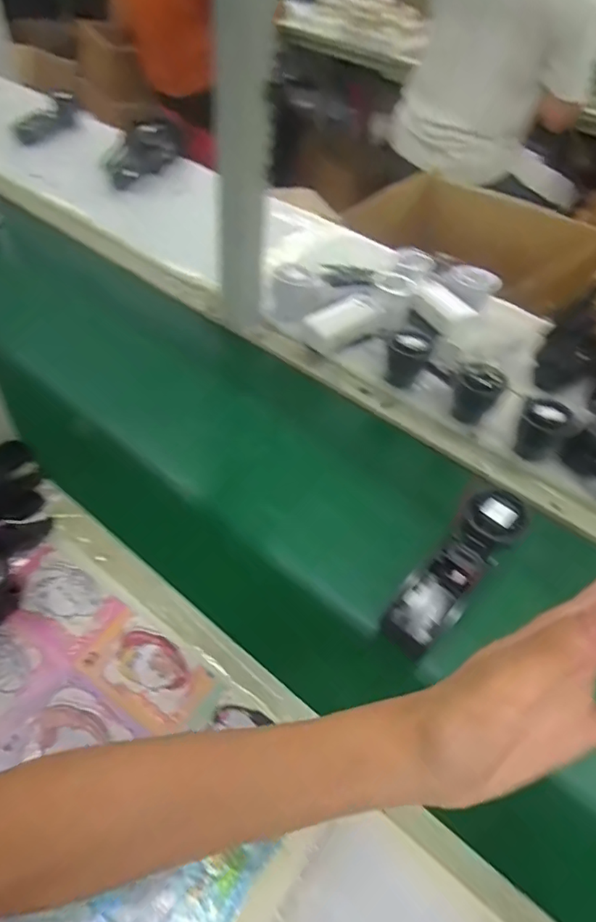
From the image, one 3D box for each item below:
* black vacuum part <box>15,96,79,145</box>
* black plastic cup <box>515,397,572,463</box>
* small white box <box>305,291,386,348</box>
[{"bbox_3d":[-0.500,-0.685,1.058,0.040,0.057,0.153,37,70,23],"label":"black vacuum part"},{"bbox_3d":[0.253,-0.033,0.550,0.049,0.049,0.038,32,54,20],"label":"black plastic cup"},{"bbox_3d":[0.057,-0.168,0.650,0.101,0.036,0.052,-34,60,-31],"label":"small white box"}]

